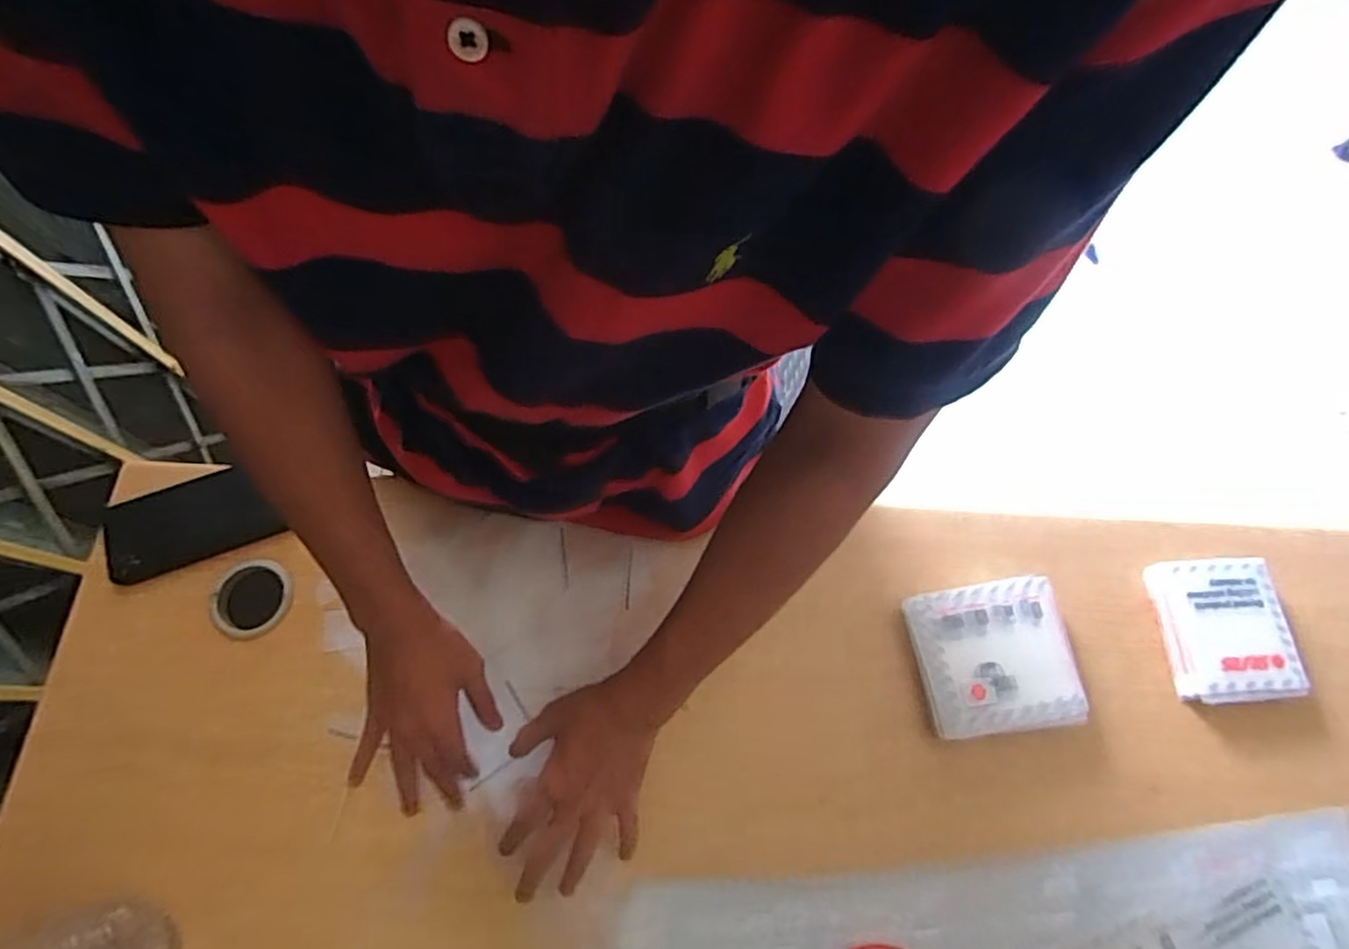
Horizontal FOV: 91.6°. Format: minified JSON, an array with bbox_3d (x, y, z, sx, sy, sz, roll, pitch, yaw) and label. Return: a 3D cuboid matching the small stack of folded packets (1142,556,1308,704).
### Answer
[{"bbox_3d":[0.487,0.135,0.580,0.100,0.022,0.121,1,70,-2],"label":"small stack of folded packets"}]

